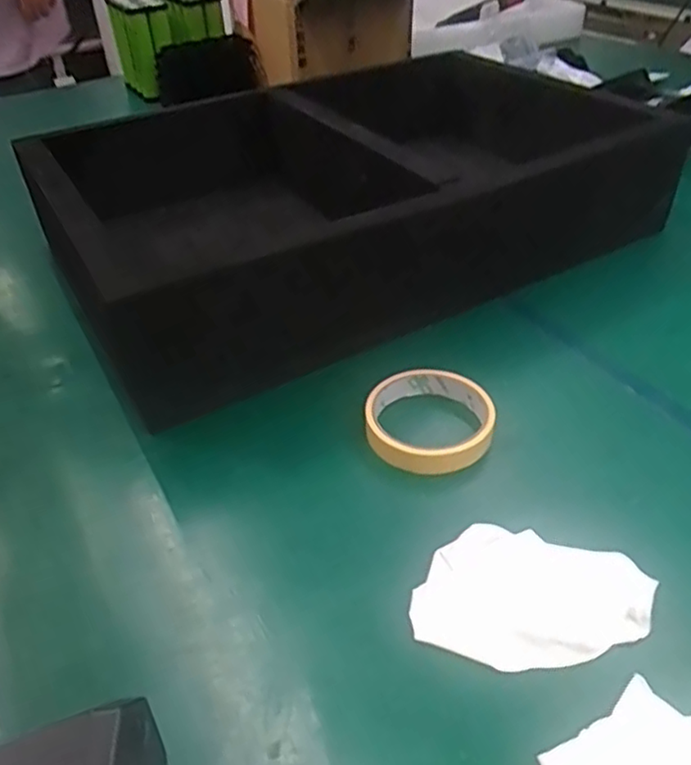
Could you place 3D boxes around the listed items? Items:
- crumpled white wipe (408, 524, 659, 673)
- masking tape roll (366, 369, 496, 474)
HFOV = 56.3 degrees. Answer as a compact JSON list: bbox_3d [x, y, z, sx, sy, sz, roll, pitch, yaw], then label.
[{"bbox_3d":[0.099,0.116,0.348,0.121,0.016,0.072,3,40,7],"label":"crumpled white wipe"},{"bbox_3d":[0.059,0.025,0.451,0.086,0.021,0.096,10,42,15],"label":"masking tape roll"}]

